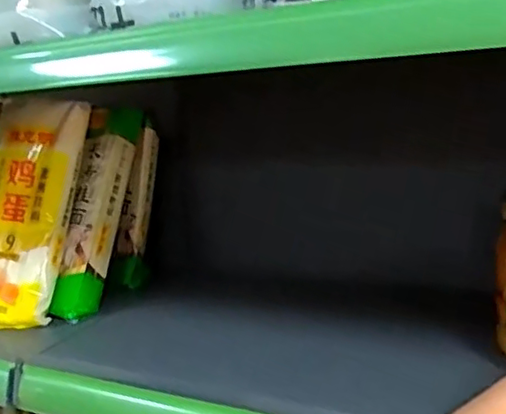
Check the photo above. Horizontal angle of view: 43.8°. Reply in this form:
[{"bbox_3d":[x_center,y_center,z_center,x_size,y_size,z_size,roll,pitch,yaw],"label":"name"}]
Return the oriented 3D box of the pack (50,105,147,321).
[{"bbox_3d":[-0.178,0.005,0.714,0.044,0.244,0.052,3,-15,33],"label":"pack"}]

